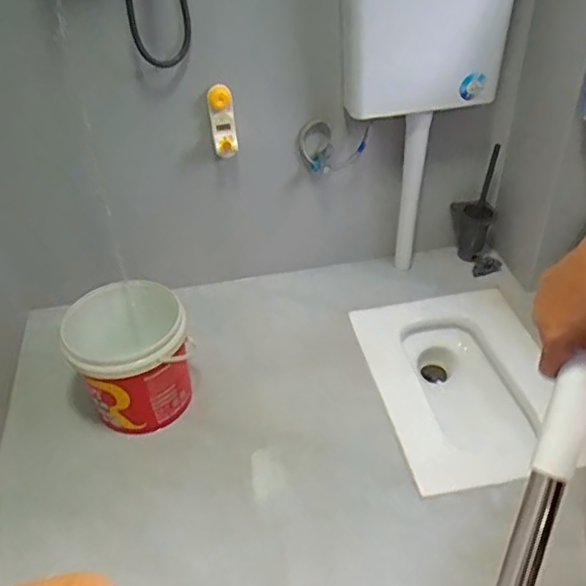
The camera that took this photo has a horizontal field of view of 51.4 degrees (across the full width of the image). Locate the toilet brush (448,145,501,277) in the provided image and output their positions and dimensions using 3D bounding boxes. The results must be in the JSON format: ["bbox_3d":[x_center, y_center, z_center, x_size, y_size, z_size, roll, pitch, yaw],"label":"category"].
[{"bbox_3d":[0.549,-0.228,1.790,0.134,0.366,0.123,-10,38,-7],"label":"toilet brush"}]

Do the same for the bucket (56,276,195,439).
[{"bbox_3d":[-0.375,0.155,1.437,0.253,0.253,0.283,-17,39,-16],"label":"bucket"}]

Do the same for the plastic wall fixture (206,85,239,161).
[{"bbox_3d":[-0.172,-0.420,1.501,0.073,0.181,0.052,-31,35,-30],"label":"plastic wall fixture"}]

